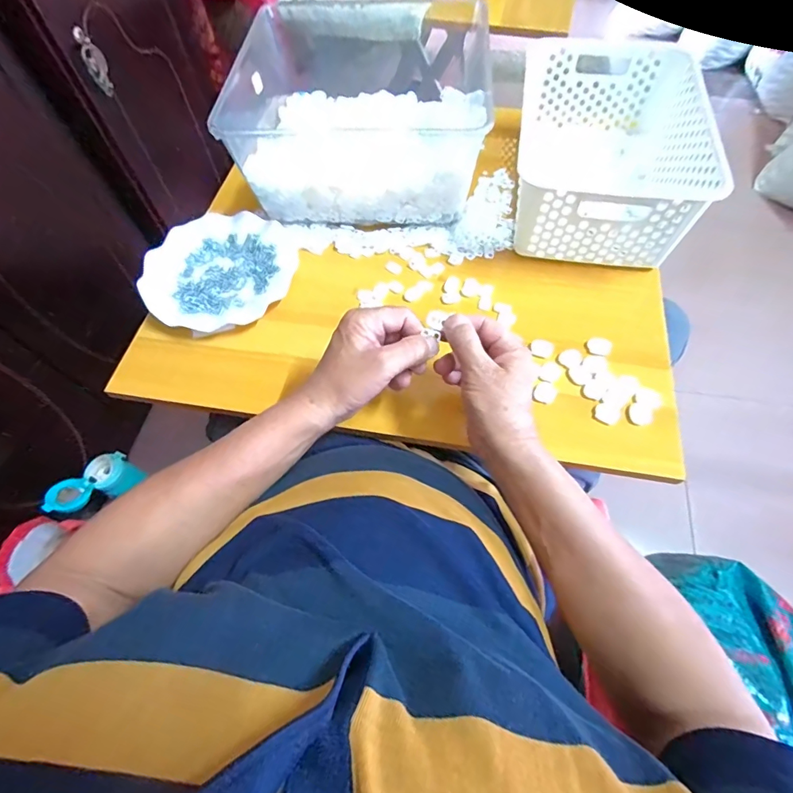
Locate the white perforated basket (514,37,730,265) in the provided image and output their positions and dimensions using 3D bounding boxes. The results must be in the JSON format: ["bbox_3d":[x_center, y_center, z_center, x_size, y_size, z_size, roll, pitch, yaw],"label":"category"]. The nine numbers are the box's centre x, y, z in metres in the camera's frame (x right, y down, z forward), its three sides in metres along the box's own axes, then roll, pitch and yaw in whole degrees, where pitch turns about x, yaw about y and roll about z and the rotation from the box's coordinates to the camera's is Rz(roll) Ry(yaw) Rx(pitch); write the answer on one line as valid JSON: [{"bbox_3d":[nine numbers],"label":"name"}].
[{"bbox_3d":[0.262,-0.307,0.556,0.201,0.109,0.308,7,62,6],"label":"white perforated basket"}]

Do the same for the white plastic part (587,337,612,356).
[{"bbox_3d":[0.221,-0.055,0.475,0.025,0.006,0.021,29,66,17],"label":"white plastic part"}]

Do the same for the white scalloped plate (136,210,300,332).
[{"bbox_3d":[-0.216,-0.160,0.544,0.178,0.022,0.173,-1,61,2],"label":"white scalloped plate"}]

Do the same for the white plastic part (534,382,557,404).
[{"bbox_3d":[0.154,-0.003,0.457,0.021,0.009,0.024,27,66,16],"label":"white plastic part"}]

